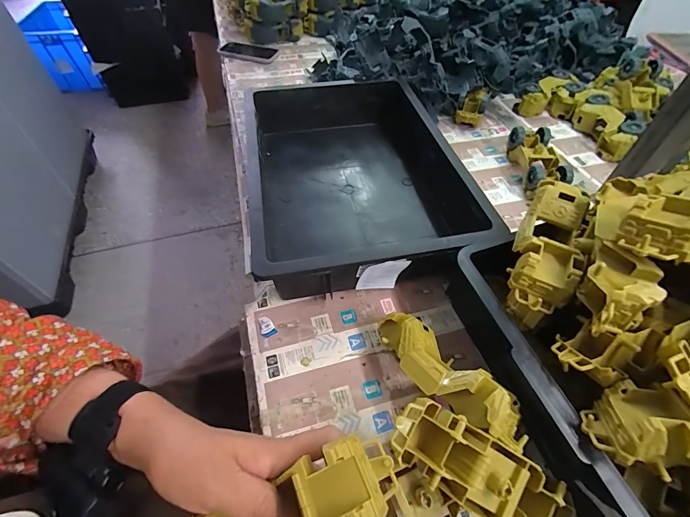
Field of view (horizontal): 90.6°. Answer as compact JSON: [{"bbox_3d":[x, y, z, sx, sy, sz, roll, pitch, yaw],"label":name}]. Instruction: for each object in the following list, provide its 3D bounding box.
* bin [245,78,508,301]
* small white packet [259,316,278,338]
[{"bbox_3d":[0.009,-0.148,0.564,0.303,0.128,0.448,-8,53,-7],"label":"bin"},{"bbox_3d":[-0.102,0.088,0.443,0.018,0.004,0.030,-26,57,-19],"label":"small white packet"}]

